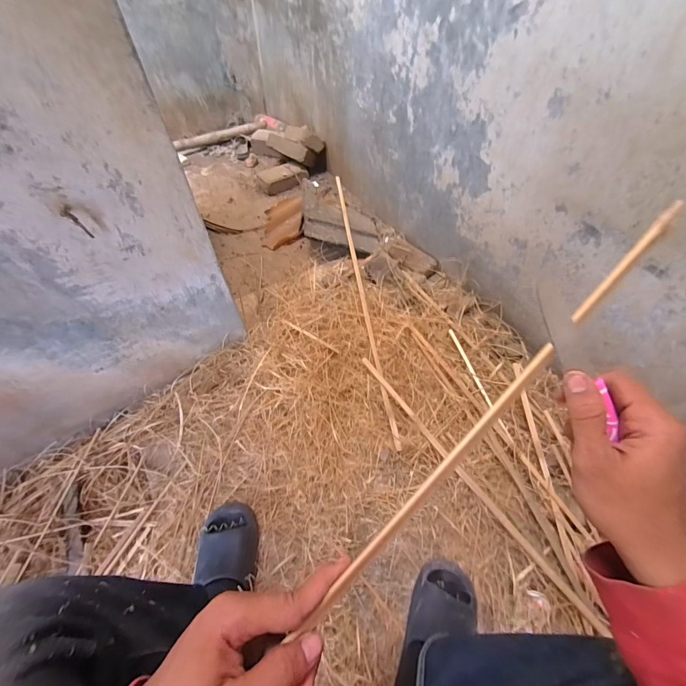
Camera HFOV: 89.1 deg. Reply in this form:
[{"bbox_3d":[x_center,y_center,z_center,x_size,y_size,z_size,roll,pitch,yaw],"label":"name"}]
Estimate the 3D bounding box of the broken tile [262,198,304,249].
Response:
[{"bbox_3d":[-0.231,-0.469,1.365,0.153,0.034,0.250,-2,57,-2],"label":"broken tile"}]

